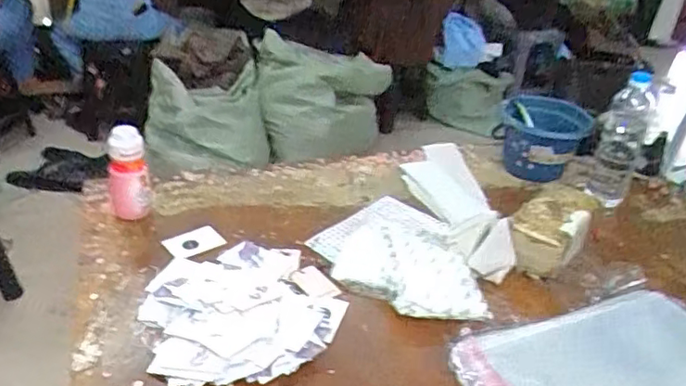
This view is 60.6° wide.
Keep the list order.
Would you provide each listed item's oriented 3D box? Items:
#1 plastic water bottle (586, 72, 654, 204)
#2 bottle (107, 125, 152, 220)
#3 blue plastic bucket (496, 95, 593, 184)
[{"bbox_3d":[0.531,-0.098,1.121,0.080,0.265,0.095,19,35,22],"label":"plastic water bottle"},{"bbox_3d":[-0.373,-0.033,1.018,0.070,0.171,0.062,-12,36,-25],"label":"bottle"},{"bbox_3d":[0.431,-0.119,1.274,0.179,0.128,0.187,11,33,11],"label":"blue plastic bucket"}]

